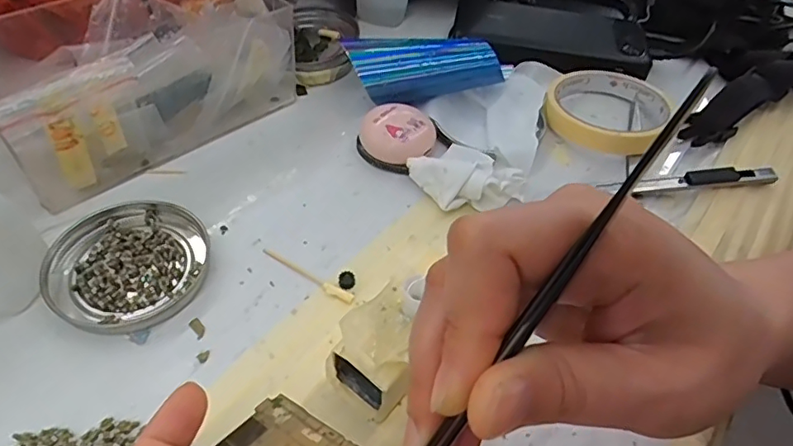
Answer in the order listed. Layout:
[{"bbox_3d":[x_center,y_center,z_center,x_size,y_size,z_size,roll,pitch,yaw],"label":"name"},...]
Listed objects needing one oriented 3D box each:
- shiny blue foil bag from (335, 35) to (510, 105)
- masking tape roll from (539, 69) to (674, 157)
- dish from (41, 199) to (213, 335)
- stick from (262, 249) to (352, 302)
[{"bbox_3d":[0.019,-0.103,0.375,0.108,0.046,0.026,5,49,-1],"label":"shiny blue foil bag"},{"bbox_3d":[0.151,-0.086,0.391,0.081,0.017,0.087,2,49,-3],"label":"masking tape roll"},{"bbox_3d":[-0.140,0.020,0.285,0.080,0.010,0.077,2,49,-3],"label":"dish"},{"bbox_3d":[-0.048,0.027,0.292,0.059,0.004,0.006,27,53,18],"label":"stick"}]

